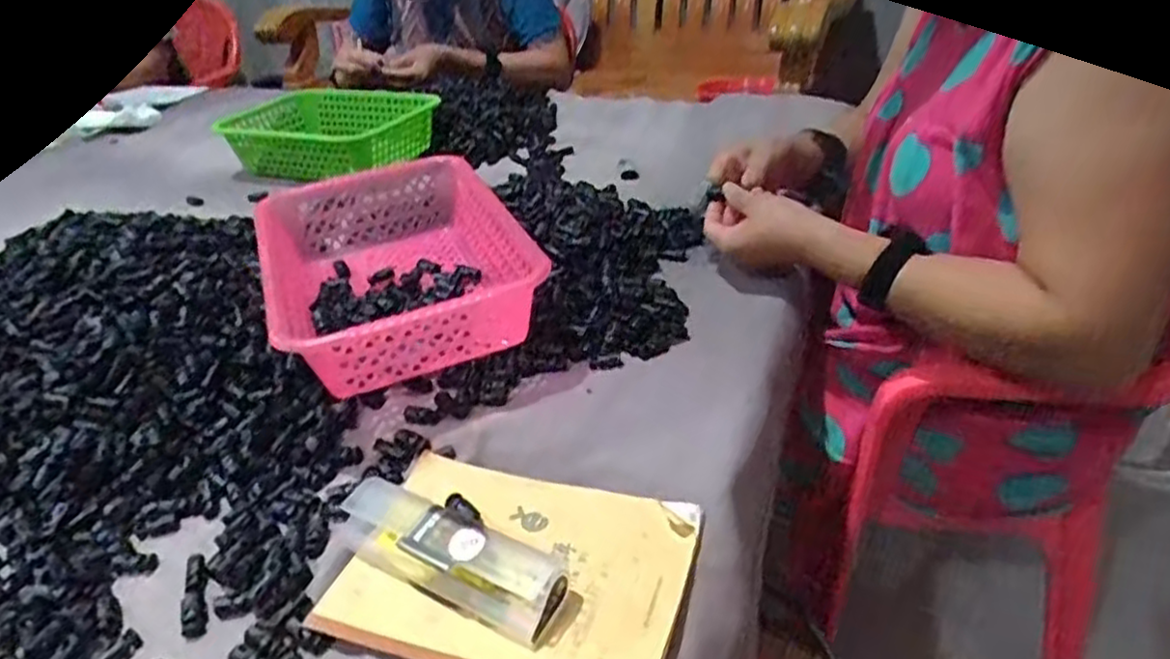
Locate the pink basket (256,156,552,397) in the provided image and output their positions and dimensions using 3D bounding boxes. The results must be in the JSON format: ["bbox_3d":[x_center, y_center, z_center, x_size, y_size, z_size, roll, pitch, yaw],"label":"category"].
[{"bbox_3d":[-0.173,-0.048,0.672,0.215,0.100,0.294,-17,35,-16],"label":"pink basket"}]

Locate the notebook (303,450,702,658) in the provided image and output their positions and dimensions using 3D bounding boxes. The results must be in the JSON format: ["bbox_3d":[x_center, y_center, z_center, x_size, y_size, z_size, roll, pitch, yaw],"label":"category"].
[{"bbox_3d":[-0.045,0.151,0.452,0.209,0.023,0.141,7,36,20],"label":"notebook"}]

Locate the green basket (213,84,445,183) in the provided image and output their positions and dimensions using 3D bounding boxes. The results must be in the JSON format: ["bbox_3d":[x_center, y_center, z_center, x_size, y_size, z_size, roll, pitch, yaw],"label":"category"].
[{"bbox_3d":[-0.411,-0.297,1.104,0.351,0.084,0.185,11,37,24],"label":"green basket"}]

